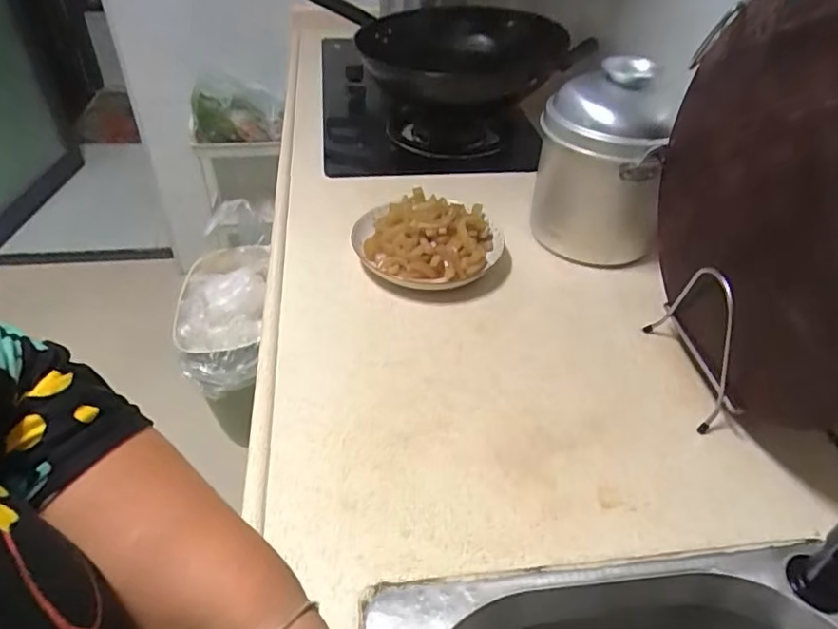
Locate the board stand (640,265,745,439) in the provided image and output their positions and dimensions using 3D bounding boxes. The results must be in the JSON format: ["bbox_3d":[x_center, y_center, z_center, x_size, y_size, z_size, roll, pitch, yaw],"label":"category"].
[{"bbox_3d":[0.307,0.017,0.627,0.050,0.133,0.163,0,41,-4],"label":"board stand"}]

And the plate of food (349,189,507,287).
[{"bbox_3d":[0.011,-0.097,0.810,0.191,0.078,0.170,12,41,10],"label":"plate of food"}]

